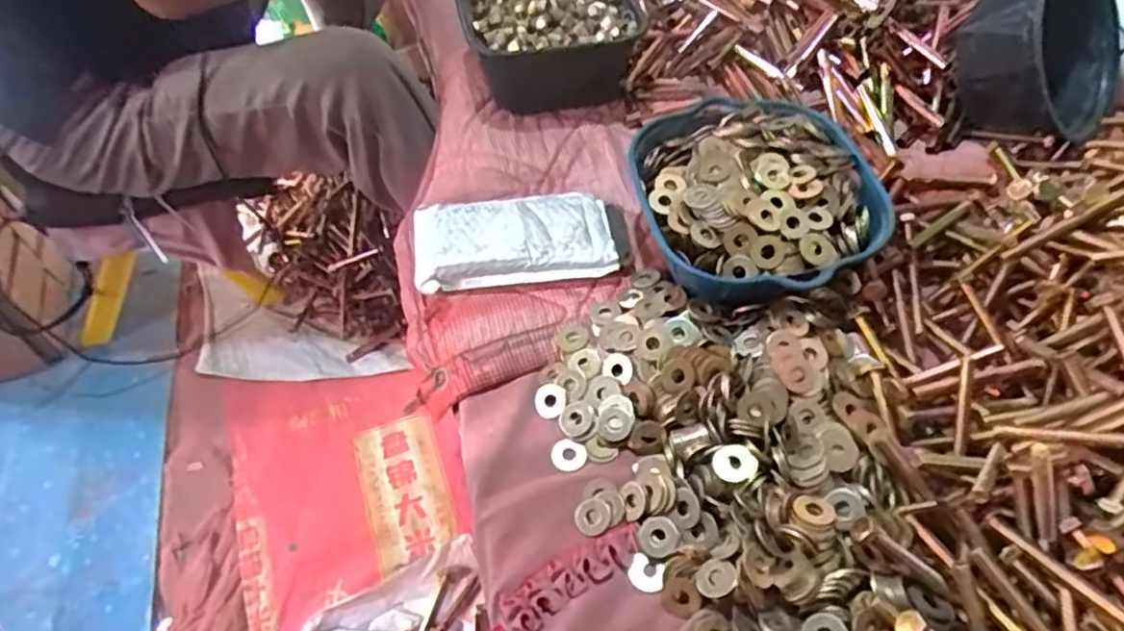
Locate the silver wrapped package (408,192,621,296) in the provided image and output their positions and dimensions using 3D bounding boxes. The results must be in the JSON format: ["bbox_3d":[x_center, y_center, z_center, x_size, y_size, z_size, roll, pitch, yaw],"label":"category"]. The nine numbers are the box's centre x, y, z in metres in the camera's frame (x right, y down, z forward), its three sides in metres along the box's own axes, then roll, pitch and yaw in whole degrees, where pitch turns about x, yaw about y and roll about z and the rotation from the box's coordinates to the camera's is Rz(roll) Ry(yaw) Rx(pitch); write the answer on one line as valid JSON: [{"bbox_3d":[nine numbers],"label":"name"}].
[{"bbox_3d":[-0.040,-0.067,0.600,0.161,0.024,0.092,-8,54,-4],"label":"silver wrapped package"}]

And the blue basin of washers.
[{"bbox_3d":[0.156,-0.095,0.576,0.185,0.060,0.196,-1,54,1],"label":"blue basin of washers"}]

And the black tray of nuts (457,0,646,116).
[{"bbox_3d":[-0.016,-0.289,0.741,0.161,0.104,0.168,-11,55,-6],"label":"black tray of nuts"}]

